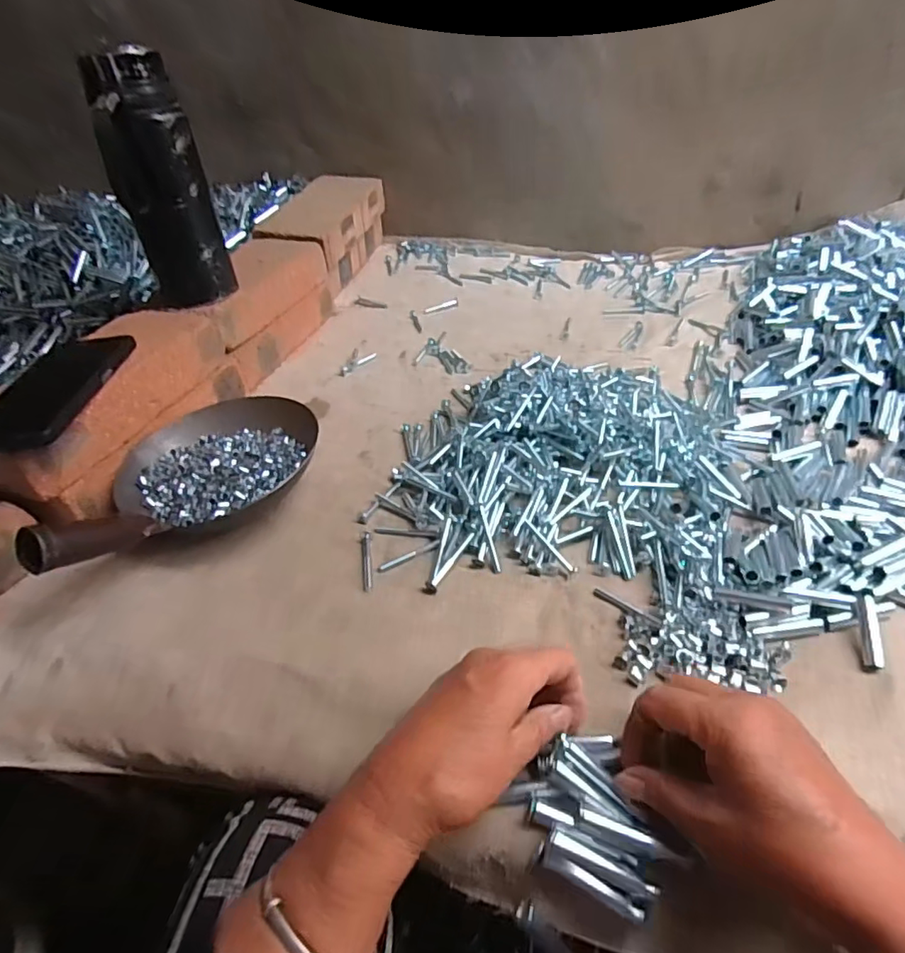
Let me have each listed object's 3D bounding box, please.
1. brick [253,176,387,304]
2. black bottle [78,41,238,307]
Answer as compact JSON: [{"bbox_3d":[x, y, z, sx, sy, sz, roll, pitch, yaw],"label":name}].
[{"bbox_3d":[-0.195,-0.375,0.880,0.121,0.110,0.247,7,45,16],"label":"brick"},{"bbox_3d":[-0.279,-0.270,0.551,0.087,0.224,0.072,-21,44,-14],"label":"black bottle"}]

